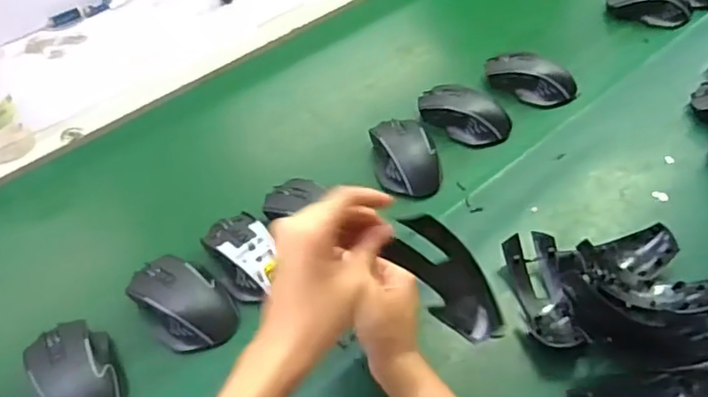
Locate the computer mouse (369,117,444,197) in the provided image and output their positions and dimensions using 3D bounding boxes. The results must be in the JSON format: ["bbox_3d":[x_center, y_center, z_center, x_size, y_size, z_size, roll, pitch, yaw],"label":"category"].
[{"bbox_3d":[0.061,-0.049,0.703,0.072,0.041,0.101,-7,49,-4],"label":"computer mouse"}]

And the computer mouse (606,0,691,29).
[{"bbox_3d":[0.432,-0.286,0.888,0.112,0.034,0.061,24,54,22],"label":"computer mouse"}]

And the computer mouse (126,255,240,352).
[{"bbox_3d":[-0.168,0.097,0.586,0.074,0.037,0.114,-37,57,-26],"label":"computer mouse"}]

